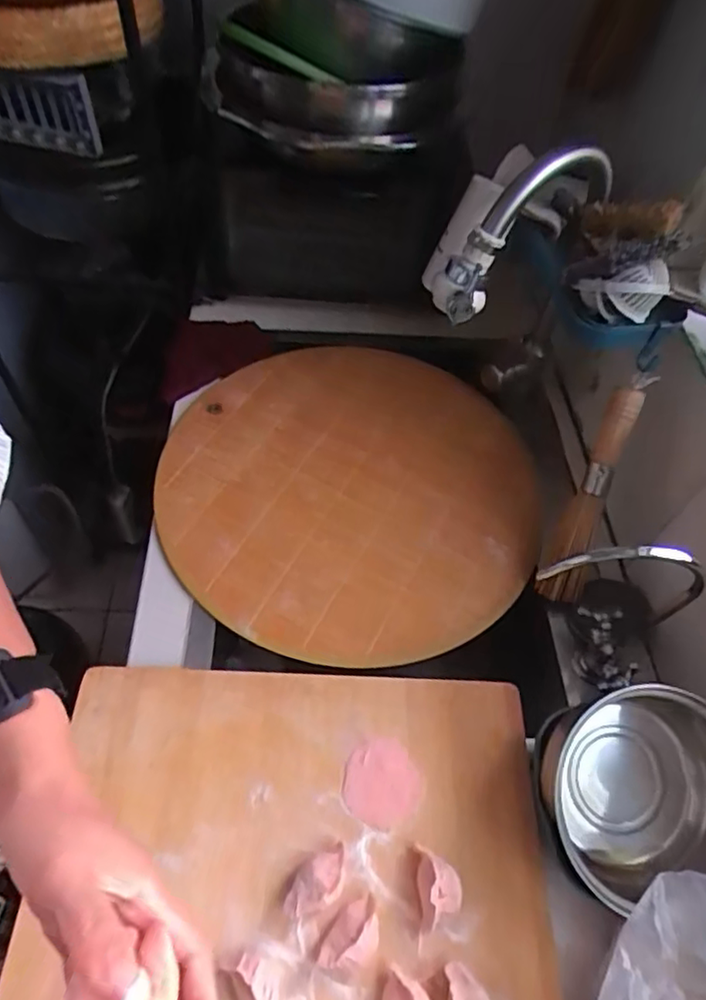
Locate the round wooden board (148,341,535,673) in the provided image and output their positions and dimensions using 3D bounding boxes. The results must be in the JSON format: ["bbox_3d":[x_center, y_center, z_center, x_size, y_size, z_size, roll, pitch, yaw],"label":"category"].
[{"bbox_3d":[-0.002,-0.027,0.734,0.429,0.023,0.438,8,53,3],"label":"round wooden board"}]

